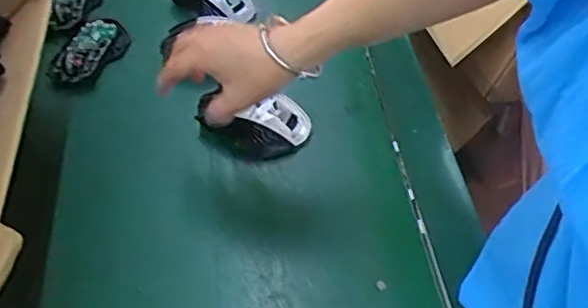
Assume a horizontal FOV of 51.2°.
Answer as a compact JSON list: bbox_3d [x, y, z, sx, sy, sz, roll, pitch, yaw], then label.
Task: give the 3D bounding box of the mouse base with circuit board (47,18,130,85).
[{"bbox_3d":[-0.239,-0.122,0.710,0.074,0.014,0.110,13,51,14],"label":"mouse base with circuit board"}]

